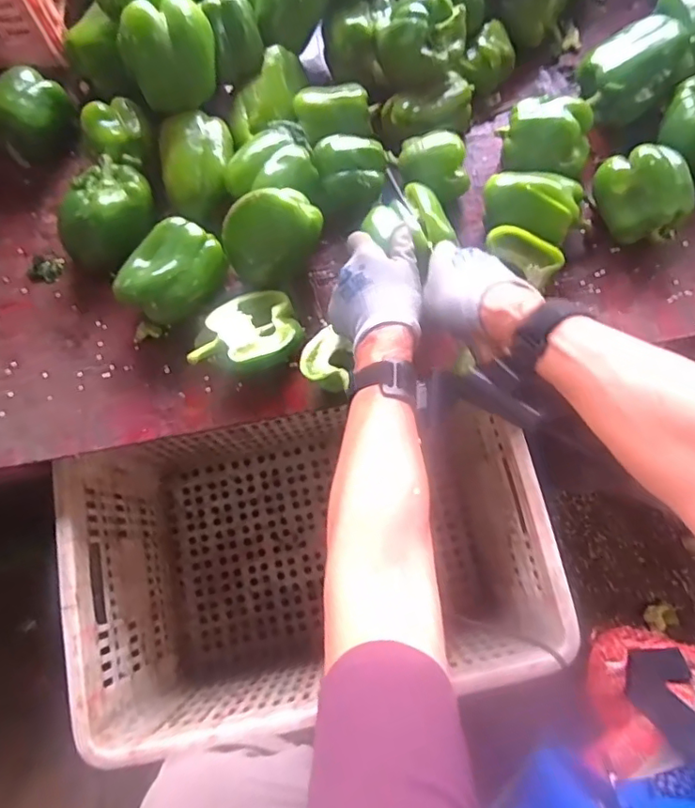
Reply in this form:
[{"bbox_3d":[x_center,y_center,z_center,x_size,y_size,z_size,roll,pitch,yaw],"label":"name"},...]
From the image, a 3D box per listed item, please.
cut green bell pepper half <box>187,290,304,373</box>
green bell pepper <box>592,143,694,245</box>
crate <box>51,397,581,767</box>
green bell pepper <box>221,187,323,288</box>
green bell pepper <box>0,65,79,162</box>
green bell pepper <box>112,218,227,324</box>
[{"bbox_3d":[-0.105,-0.068,0.571,0.114,0.055,0.083,-24,74,-5],"label":"cut green bell pepper half"},{"bbox_3d":[0.324,-0.228,0.606,0.083,0.085,0.088,-14,74,-2],"label":"green bell pepper"},{"bbox_3d":[-0.051,0.188,0.760,0.540,0.354,0.380,-11,74,-1],"label":"crate"},{"bbox_3d":[-0.077,-0.174,0.588,0.109,0.095,0.074,-16,74,-3],"label":"green bell pepper"},{"bbox_3d":[-0.380,-0.345,0.672,0.099,0.077,0.108,-37,76,-9],"label":"green bell pepper"},{"bbox_3d":[-0.189,-0.137,0.606,0.082,0.081,0.114,32,77,11],"label":"green bell pepper"}]

